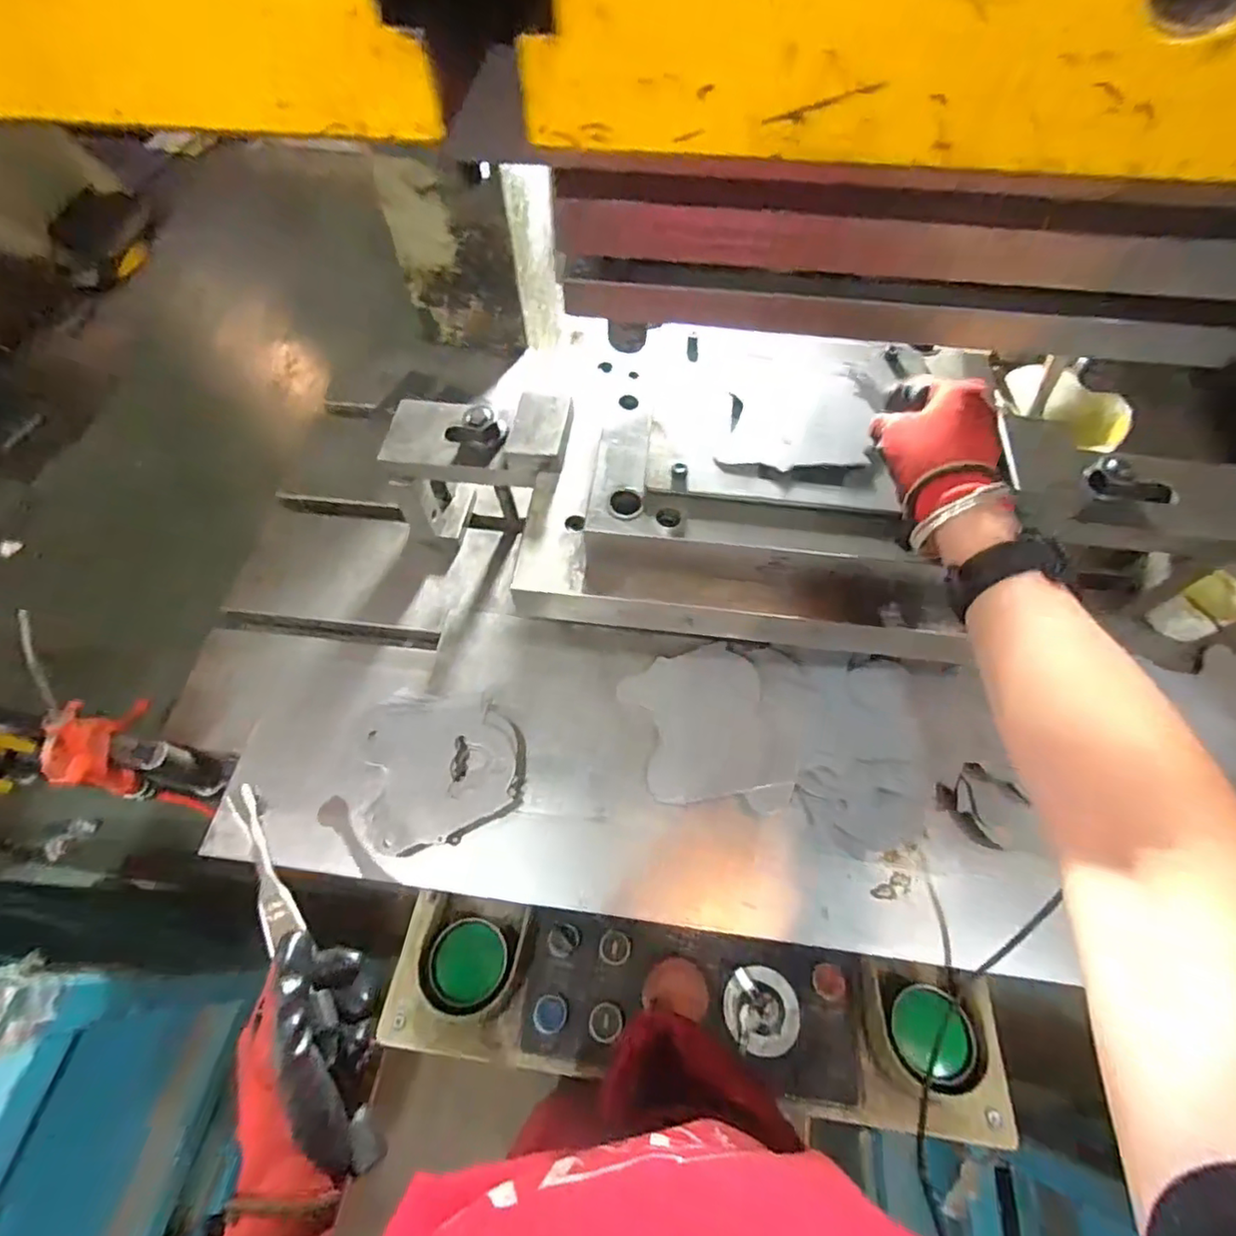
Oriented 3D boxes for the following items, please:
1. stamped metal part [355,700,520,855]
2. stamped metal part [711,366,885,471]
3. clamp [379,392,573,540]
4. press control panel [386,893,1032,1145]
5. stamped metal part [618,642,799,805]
[{"bbox_3d":[-0.175,0.140,0.572,0.147,0.028,0.142,0,62,0],"label":"stamped metal part"},{"bbox_3d":[0.154,-0.170,0.505,0.117,0.008,0.117,11,62,6],"label":"stamped metal part"},{"bbox_3d":[-0.135,-0.152,0.625,0.176,0.159,0.081,7,62,4],"label":"clamp"},{"bbox_3d":[0.063,0.353,0.540,0.546,0.076,0.126,7,62,4],"label":"press control panel"},{"bbox_3d":[0.083,0.104,0.590,0.132,0.008,0.150,-22,63,6],"label":"stamped metal part"}]

